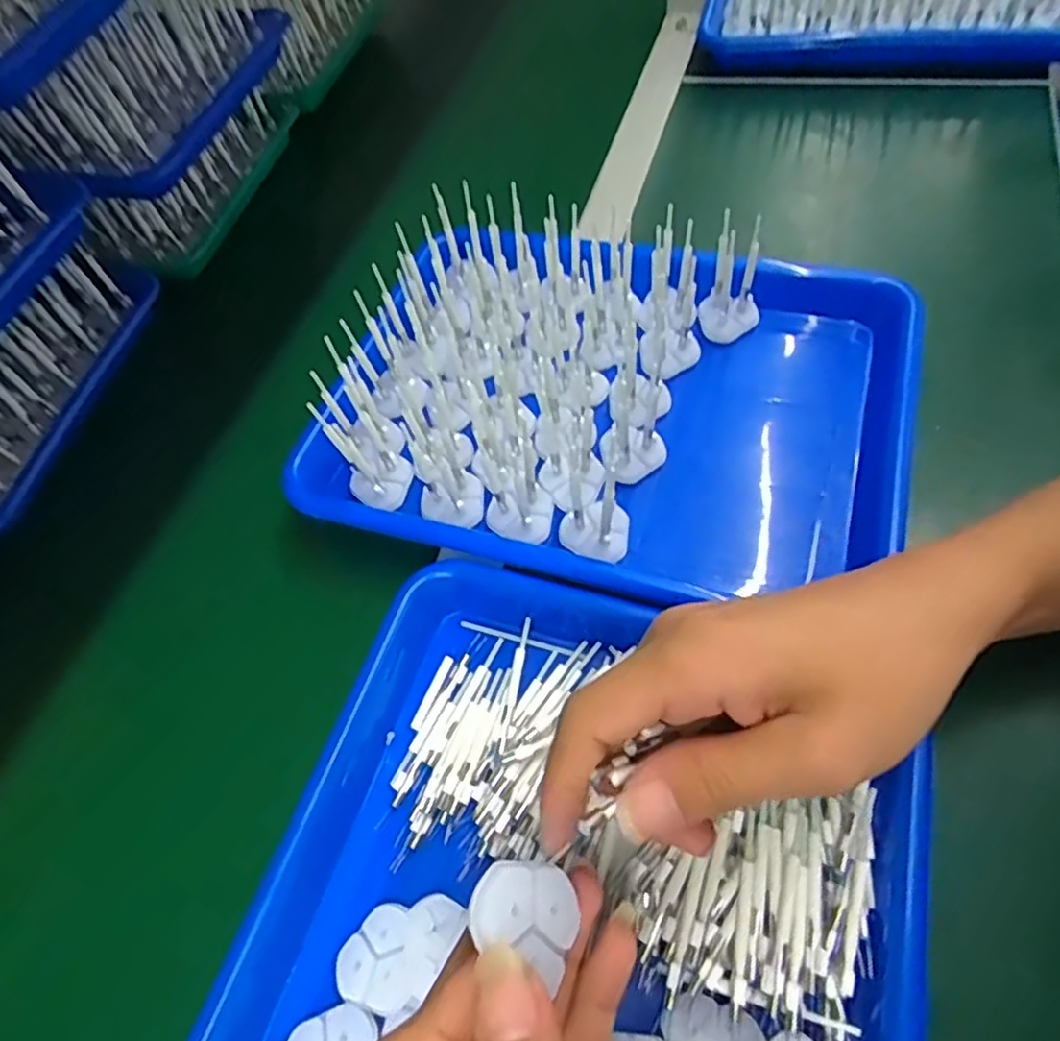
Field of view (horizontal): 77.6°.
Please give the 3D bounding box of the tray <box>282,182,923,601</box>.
[{"bbox_3d":[0.048,-0.080,0.385,0.326,0.069,0.239,13,61,16],"label":"tray"}]

